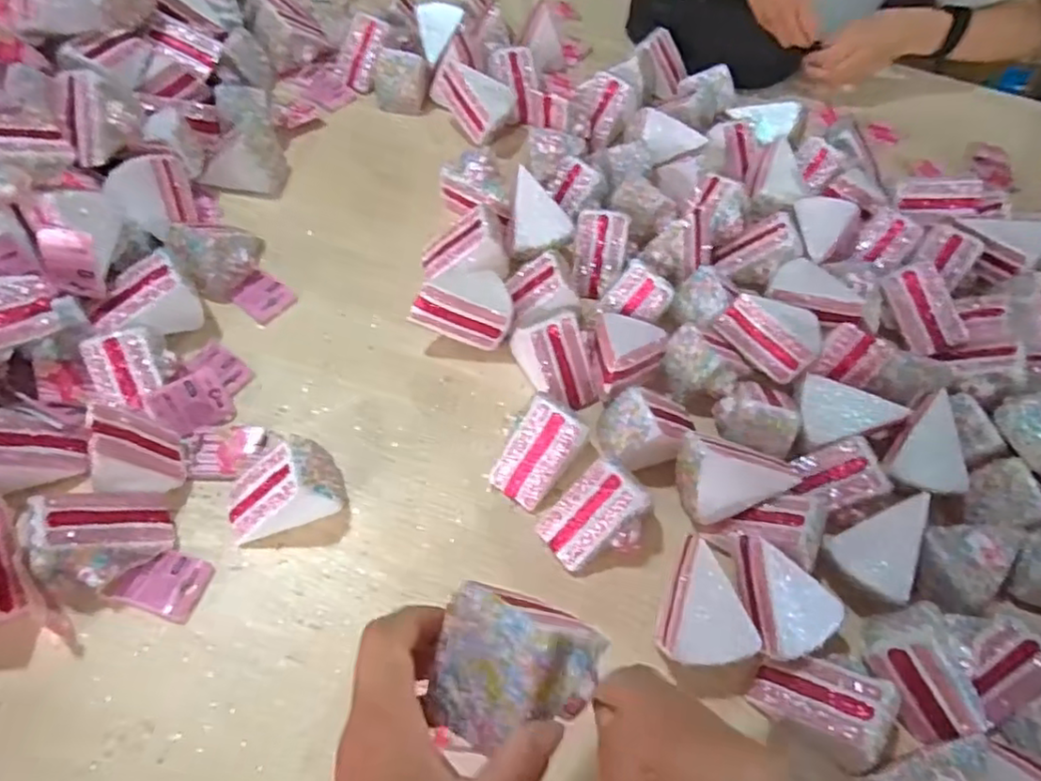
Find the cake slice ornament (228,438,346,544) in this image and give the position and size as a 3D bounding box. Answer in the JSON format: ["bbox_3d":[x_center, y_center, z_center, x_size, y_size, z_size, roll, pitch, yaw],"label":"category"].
[{"bbox_3d":[-0.189,0.079,0.517,0.090,0.062,0.056,-15,60,-13],"label":"cake slice ornament"}]

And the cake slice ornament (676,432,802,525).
[{"bbox_3d":[0.175,0.079,0.549,0.096,0.056,0.070,11,94,-10],"label":"cake slice ornament"}]

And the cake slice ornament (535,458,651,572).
[{"bbox_3d":[0.062,0.103,0.522,0.072,0.064,0.064,-32,65,-21],"label":"cake slice ornament"}]

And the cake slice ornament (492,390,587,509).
[{"bbox_3d":[0.014,0.053,0.550,0.053,0.063,0.071,31,61,15],"label":"cake slice ornament"}]

